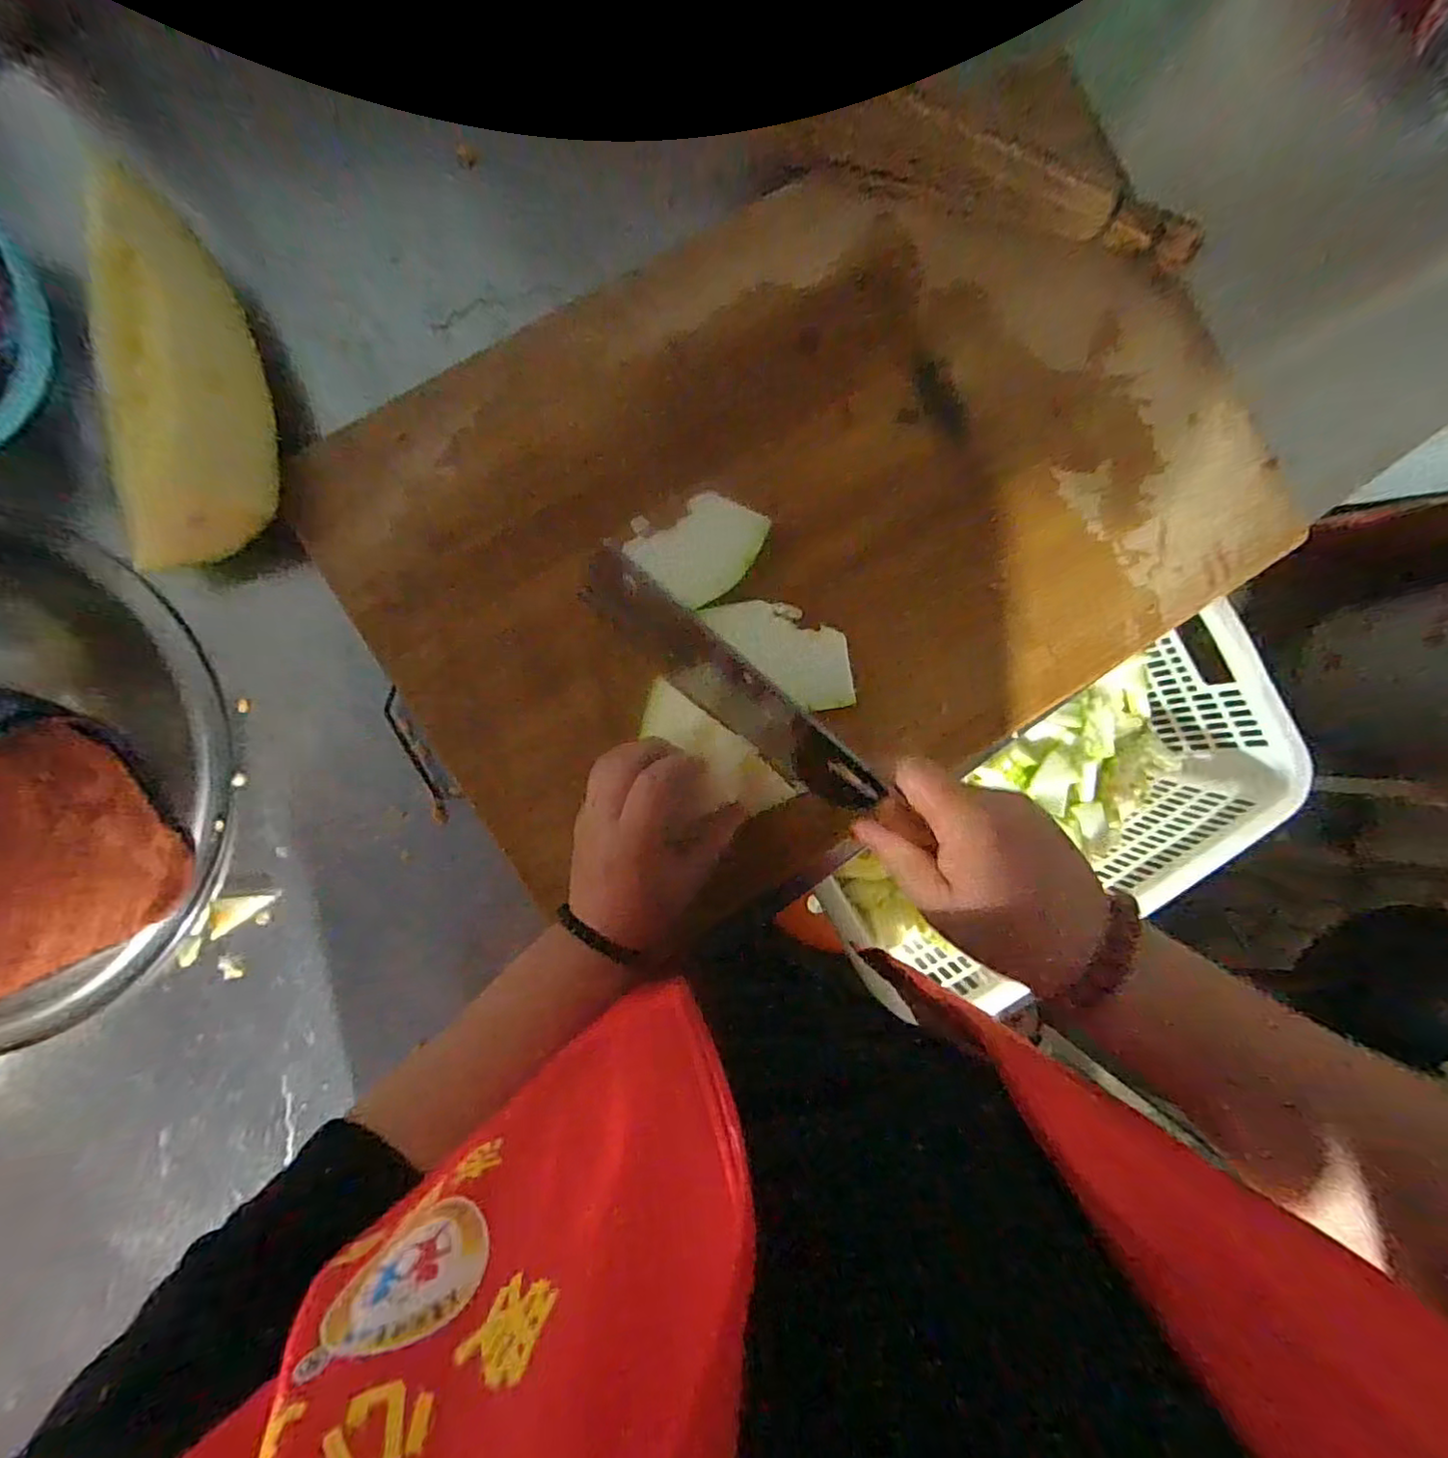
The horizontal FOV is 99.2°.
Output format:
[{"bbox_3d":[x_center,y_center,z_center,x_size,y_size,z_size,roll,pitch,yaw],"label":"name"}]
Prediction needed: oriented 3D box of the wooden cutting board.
[{"bbox_3d":[0.080,-0.167,0.448,0.655,0.040,0.439,-34,92,-5],"label":"wooden cutting board"}]

